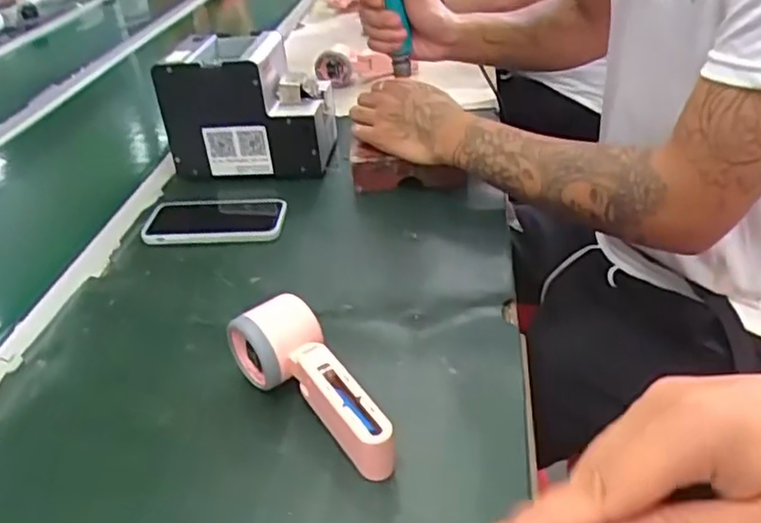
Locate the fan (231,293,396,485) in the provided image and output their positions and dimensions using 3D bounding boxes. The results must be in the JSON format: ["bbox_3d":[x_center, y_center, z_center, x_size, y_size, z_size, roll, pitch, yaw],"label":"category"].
[{"bbox_3d":[-0.049,0.084,0.466,0.057,0.059,0.153,-23,36,-23],"label":"fan"}]

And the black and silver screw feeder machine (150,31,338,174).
[{"bbox_3d":[-0.152,-0.186,0.814,0.185,0.146,0.122,-3,33,7],"label":"black and silver screw feeder machine"}]

